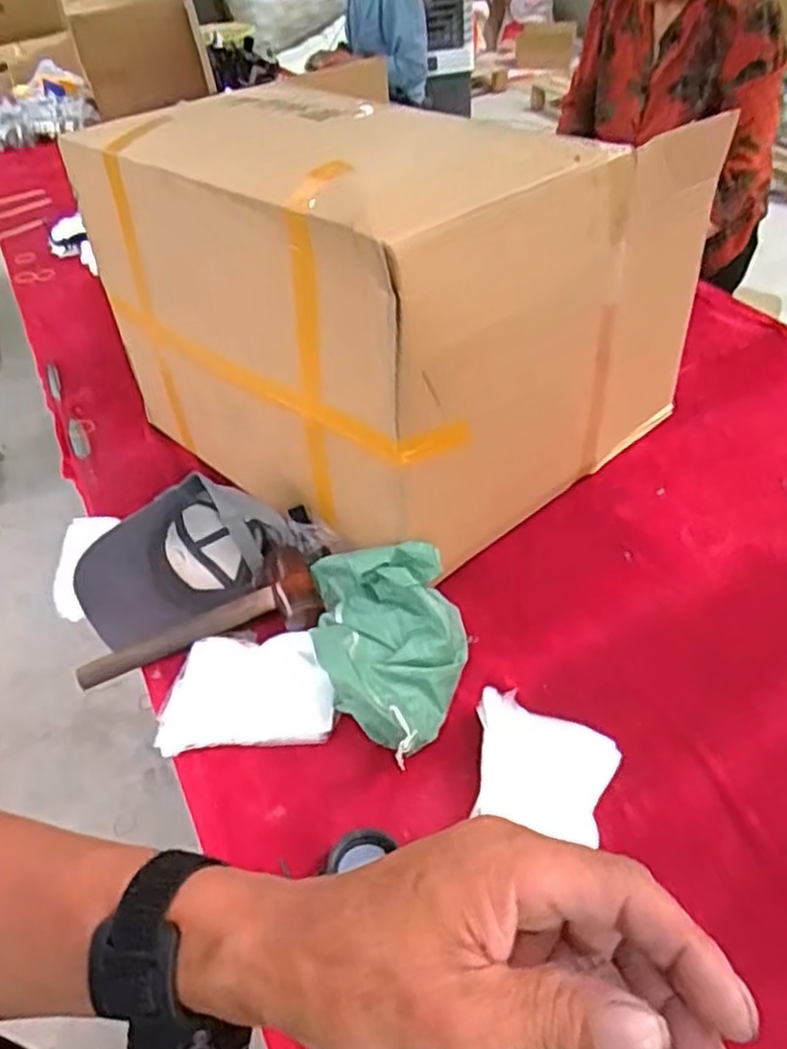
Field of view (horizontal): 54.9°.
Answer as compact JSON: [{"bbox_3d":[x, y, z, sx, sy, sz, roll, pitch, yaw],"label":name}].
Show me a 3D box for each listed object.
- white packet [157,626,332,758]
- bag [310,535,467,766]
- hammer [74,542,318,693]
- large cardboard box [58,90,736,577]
[{"bbox_3d":[-0.161,0.183,0.842,0.182,0.018,0.134,-6,42,-1],"label":"white packet"},{"bbox_3d":[-0.004,0.128,0.812,0.162,0.111,0.243,-6,44,0],"label":"bag"},{"bbox_3d":[-0.231,0.111,0.890,0.286,0.050,0.105,-16,45,-10],"label":"hammer"},{"bbox_3d":[0.019,-0.334,1.063,0.610,0.453,0.615,31,55,32],"label":"large cardboard box"}]

